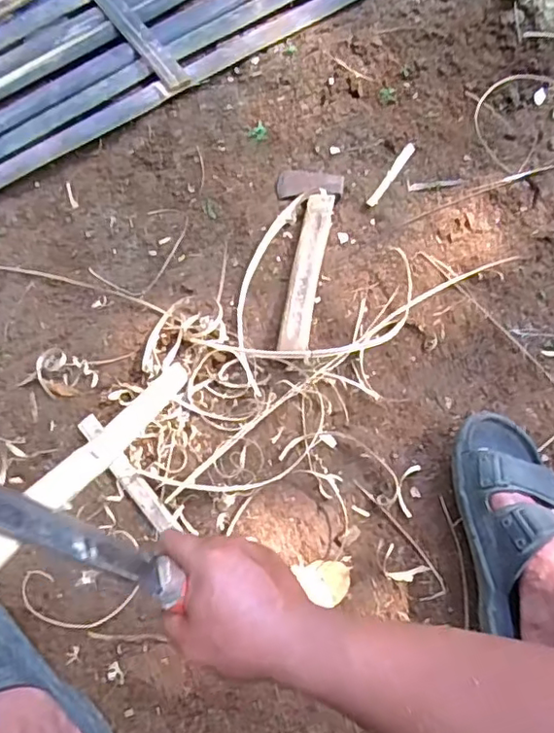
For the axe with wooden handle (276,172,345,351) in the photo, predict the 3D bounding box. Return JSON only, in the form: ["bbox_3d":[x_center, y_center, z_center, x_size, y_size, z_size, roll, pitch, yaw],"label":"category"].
[{"bbox_3d":[0.032,-0.142,0.770,0.088,0.033,0.274,6,74,2],"label":"axe with wooden handle"}]

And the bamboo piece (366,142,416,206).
[{"bbox_3d":[0.161,-0.270,0.823,0.013,0.004,0.119,32,77,9],"label":"bamboo piece"}]

